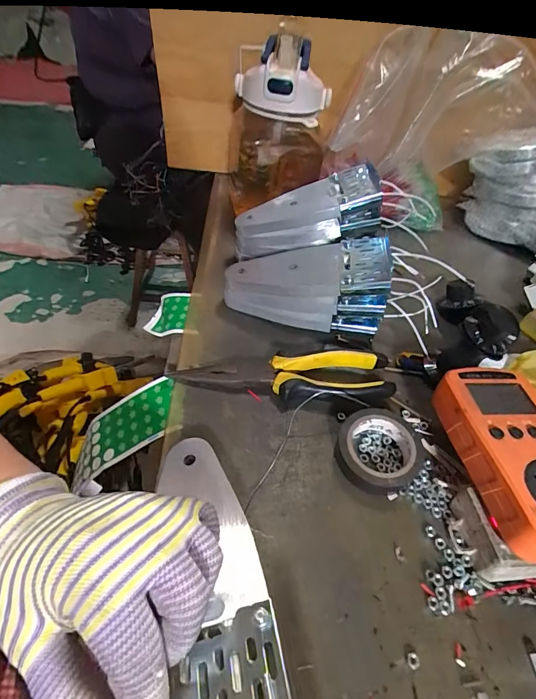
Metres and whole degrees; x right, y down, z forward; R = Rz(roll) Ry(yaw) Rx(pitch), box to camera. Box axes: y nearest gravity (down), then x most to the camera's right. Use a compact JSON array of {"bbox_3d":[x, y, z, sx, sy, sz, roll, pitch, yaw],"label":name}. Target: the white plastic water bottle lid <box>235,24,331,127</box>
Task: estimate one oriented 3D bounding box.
[{"bbox_3d":[0.021,-0.320,0.450,0.128,0.080,0.127,3,47,-3],"label":"white plastic water bottle lid"}]

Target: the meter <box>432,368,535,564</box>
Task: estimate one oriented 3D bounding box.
[{"bbox_3d":[0.163,0.068,0.253,0.065,0.032,0.125,-1,47,-7],"label":"meter"}]

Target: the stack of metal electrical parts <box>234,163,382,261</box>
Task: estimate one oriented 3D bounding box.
[{"bbox_3d":[0.041,-0.156,0.447,0.172,0.057,0.079,-15,46,11],"label":"stack of metal electrical parts"}]

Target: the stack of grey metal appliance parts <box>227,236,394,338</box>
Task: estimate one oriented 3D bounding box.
[{"bbox_3d":[0.035,-0.068,0.385,0.155,0.078,0.074,8,47,2],"label":"stack of grey metal appliance parts"}]

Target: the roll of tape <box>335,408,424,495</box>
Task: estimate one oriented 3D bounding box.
[{"bbox_3d":[0.086,0.077,0.292,0.061,0.026,0.066,3,47,-3],"label":"roll of tape"}]

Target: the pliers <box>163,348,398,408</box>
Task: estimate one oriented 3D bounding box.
[{"bbox_3d":[0.013,0.022,0.336,0.188,0.024,0.042,3,47,-3],"label":"pliers"}]

